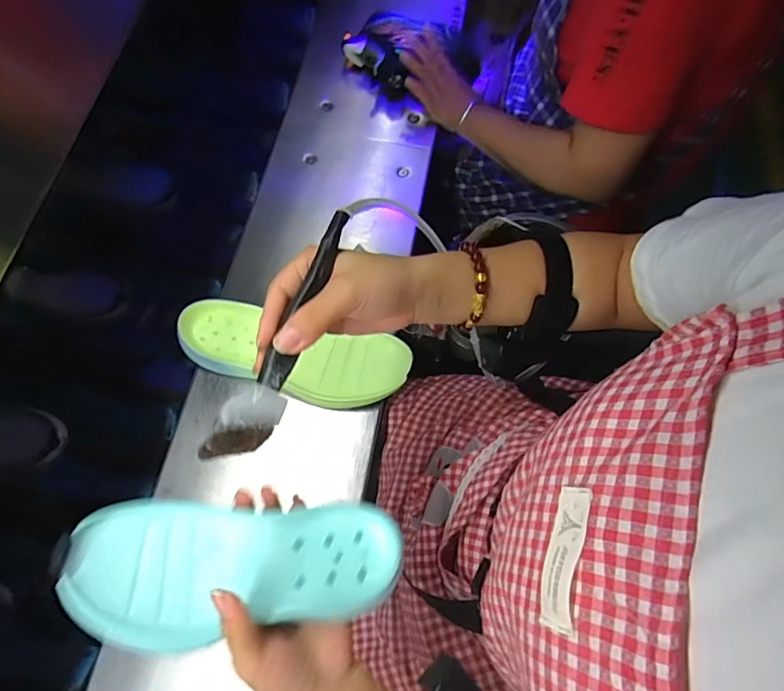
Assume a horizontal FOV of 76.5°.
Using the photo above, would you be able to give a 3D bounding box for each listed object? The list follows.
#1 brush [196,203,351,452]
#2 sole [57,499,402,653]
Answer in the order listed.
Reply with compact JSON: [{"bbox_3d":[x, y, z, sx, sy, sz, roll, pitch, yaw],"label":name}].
[{"bbox_3d":[-0.064,-0.009,0.307,0.029,0.019,0.167,20,79,7],"label":"brush"},{"bbox_3d":[-0.094,0.140,0.316,0.193,0.027,0.077,4,68,-16],"label":"sole"}]

